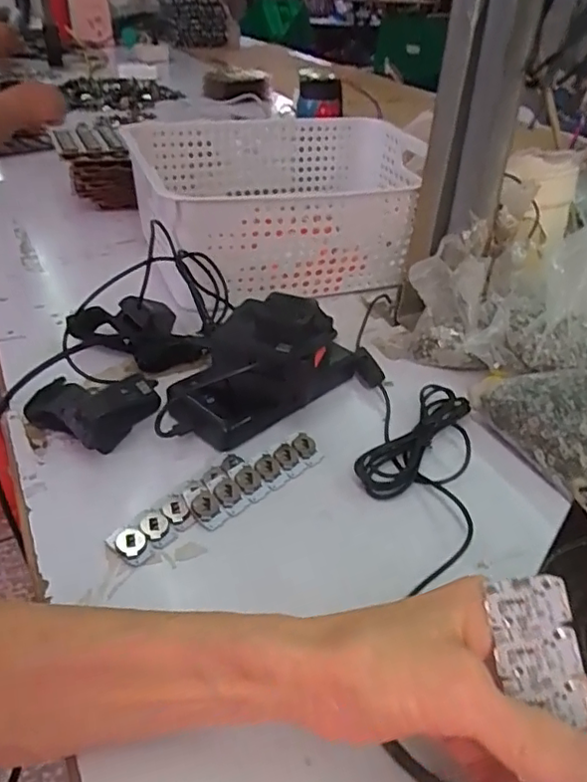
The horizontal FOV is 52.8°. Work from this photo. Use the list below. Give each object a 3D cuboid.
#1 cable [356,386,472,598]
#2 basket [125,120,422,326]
[{"bbox_3d":[0.102,0.039,0.442,0.062,0.016,0.132,26,41,27],"label":"cable"},{"bbox_3d":[0.018,-0.224,0.704,0.401,0.119,0.280,-11,39,-20],"label":"basket"}]

